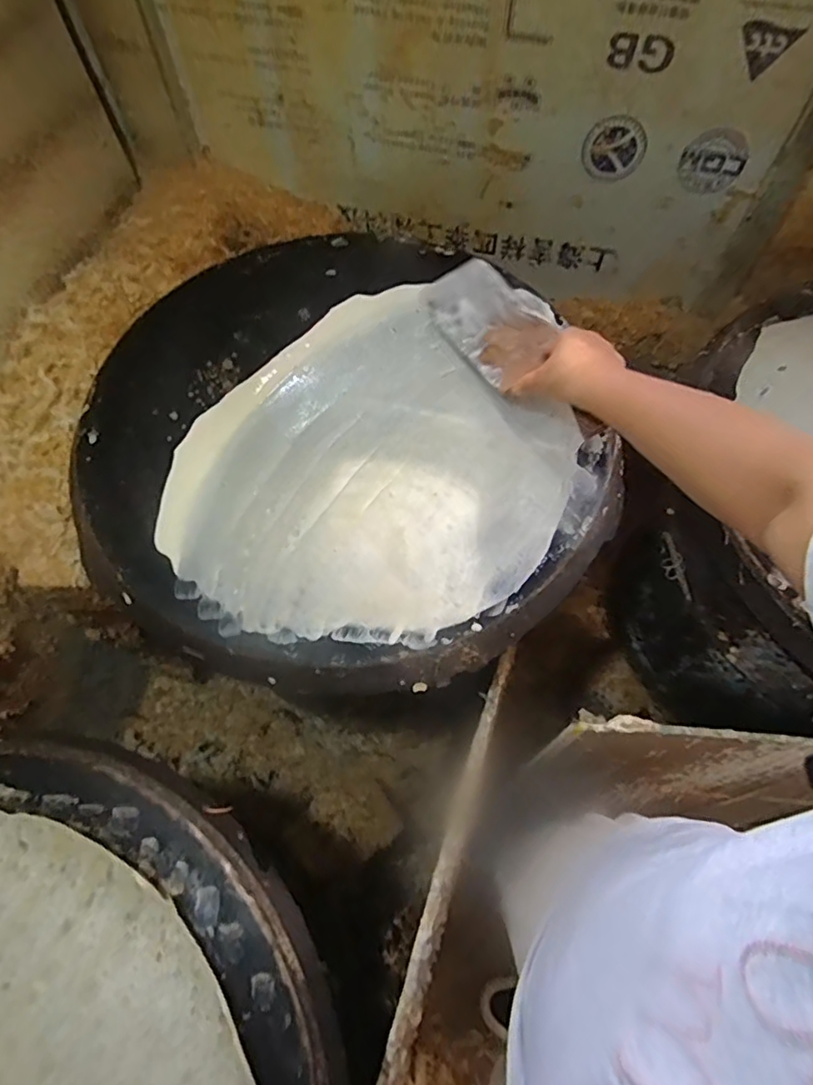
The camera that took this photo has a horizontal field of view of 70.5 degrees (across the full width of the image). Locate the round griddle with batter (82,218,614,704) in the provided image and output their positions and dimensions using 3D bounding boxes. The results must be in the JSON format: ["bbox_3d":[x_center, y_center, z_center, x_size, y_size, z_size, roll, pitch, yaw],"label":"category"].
[{"bbox_3d":[-0.056,-0.140,0.683,0.589,0.046,0.592,0,64,0],"label":"round griddle with batter"}]

